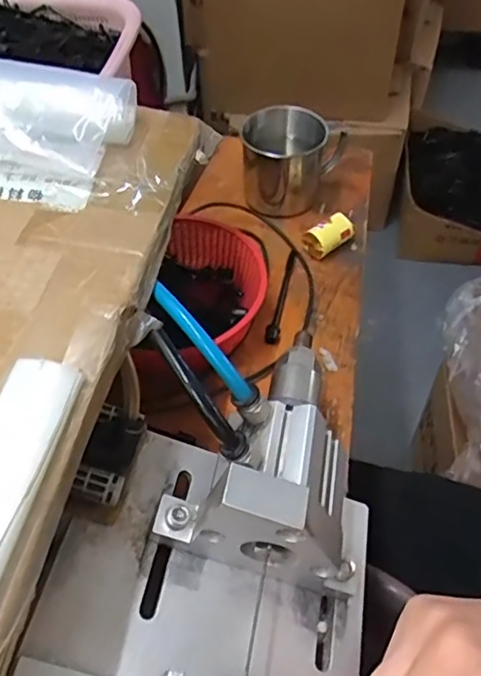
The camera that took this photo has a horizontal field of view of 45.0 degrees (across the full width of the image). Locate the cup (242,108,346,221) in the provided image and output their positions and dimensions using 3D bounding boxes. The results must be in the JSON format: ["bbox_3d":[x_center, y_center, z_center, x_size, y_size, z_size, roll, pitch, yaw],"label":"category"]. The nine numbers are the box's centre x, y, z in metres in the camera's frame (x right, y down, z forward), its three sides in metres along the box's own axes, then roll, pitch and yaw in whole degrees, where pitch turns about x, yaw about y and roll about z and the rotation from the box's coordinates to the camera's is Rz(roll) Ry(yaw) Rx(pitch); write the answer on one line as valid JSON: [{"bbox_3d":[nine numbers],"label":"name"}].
[{"bbox_3d":[0.044,-0.156,0.509,0.082,0.074,0.082,-1,50,2],"label":"cup"}]

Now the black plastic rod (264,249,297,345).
[{"bbox_3d":[0.033,-0.036,0.461,0.011,0.011,0.104,8,51,9],"label":"black plastic rod"}]

